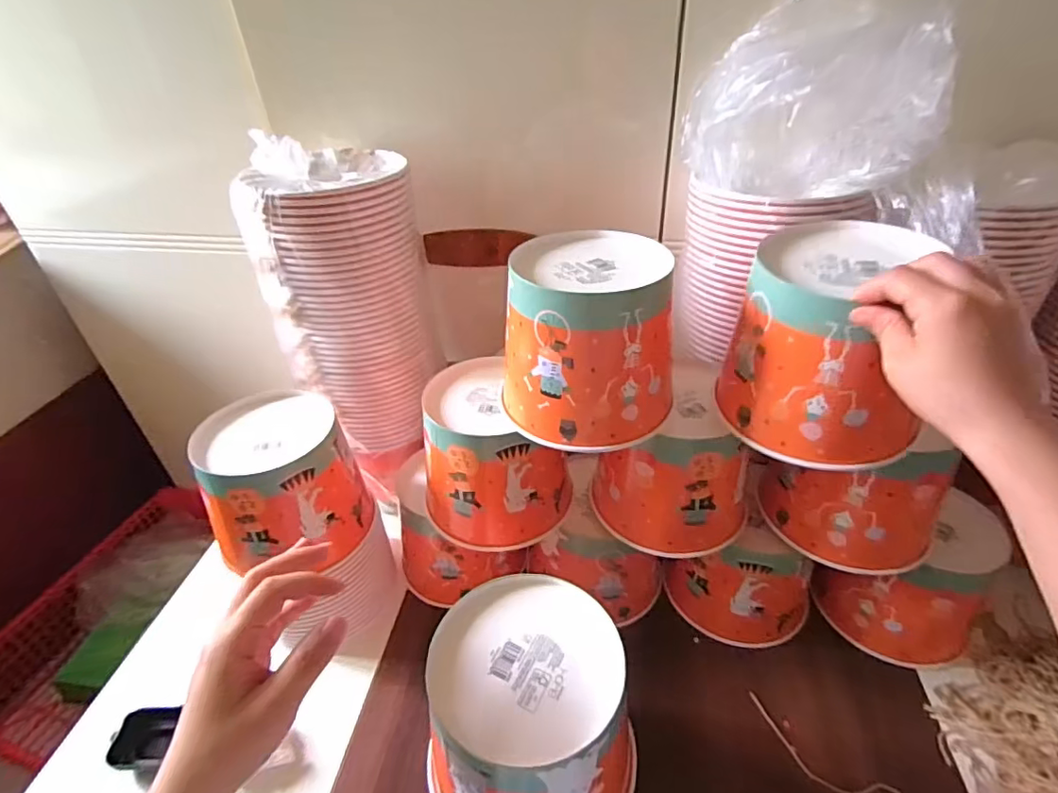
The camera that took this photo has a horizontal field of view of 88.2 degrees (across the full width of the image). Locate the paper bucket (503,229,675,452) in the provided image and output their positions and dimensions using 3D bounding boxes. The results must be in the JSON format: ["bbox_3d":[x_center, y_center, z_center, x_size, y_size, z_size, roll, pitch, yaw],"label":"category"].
[{"bbox_3d":[0.052,-0.048,0.462,0.136,0.133,0.127,-2,37,2],"label":"paper bucket"}]

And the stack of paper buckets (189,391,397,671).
[{"bbox_3d":[-0.236,0.131,0.583,0.143,0.232,0.147,-21,41,-22],"label":"stack of paper buckets"}]

